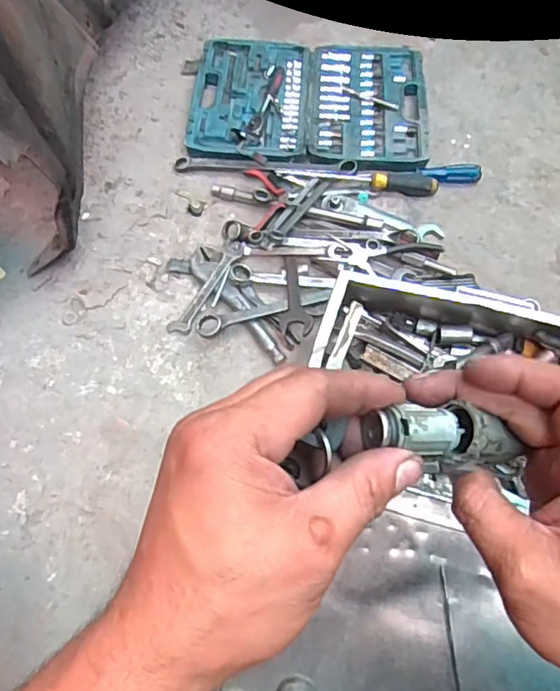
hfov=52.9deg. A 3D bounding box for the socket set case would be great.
[{"bbox_3d":[0.049,-0.430,0.978,0.397,0.046,0.324,1,61,3],"label":"socket set case"}]

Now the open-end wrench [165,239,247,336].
[{"bbox_3d":[-0.101,-0.085,0.782,0.031,0.010,0.167,24,65,15],"label":"open-end wrench"}]

